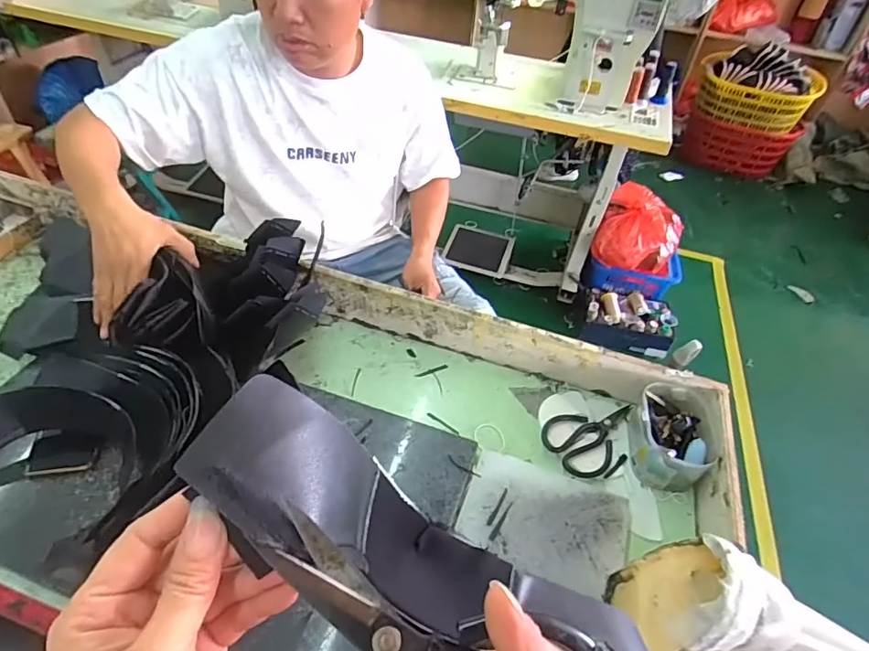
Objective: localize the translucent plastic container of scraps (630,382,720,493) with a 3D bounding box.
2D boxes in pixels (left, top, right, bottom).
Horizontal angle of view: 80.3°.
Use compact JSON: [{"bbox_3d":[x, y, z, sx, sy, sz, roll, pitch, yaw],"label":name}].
[{"bbox_3d":[0.330,0.154,0.720,0.096,0.070,0.135,12,44,5],"label":"translucent plastic container of scraps"}]

